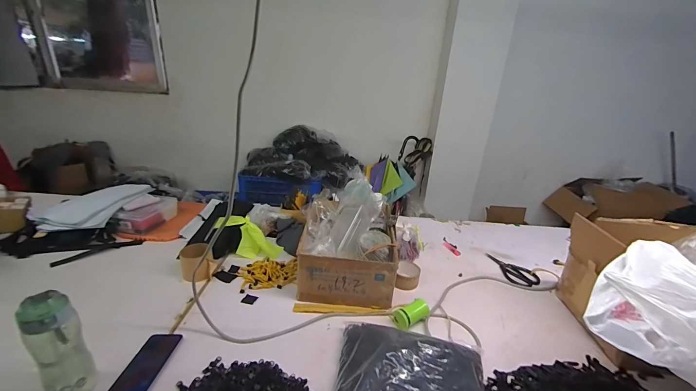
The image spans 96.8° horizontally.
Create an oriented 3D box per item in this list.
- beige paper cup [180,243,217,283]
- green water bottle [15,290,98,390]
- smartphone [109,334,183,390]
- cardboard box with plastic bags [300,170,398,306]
[{"bbox_3d":[-0.417,0.190,0.864,0.086,0.083,0.066,-9,26,-28],"label":"beige paper cup"},{"bbox_3d":[-0.495,0.263,0.534,0.062,0.210,0.064,-15,29,-37],"label":"green water bottle"},{"bbox_3d":[-0.396,0.337,0.603,0.072,0.010,0.158,4,23,0],"label":"smartphone"},{"bbox_3d":[0.006,0.131,0.905,0.255,0.229,0.296,5,23,3],"label":"cardboard box with plastic bags"}]

